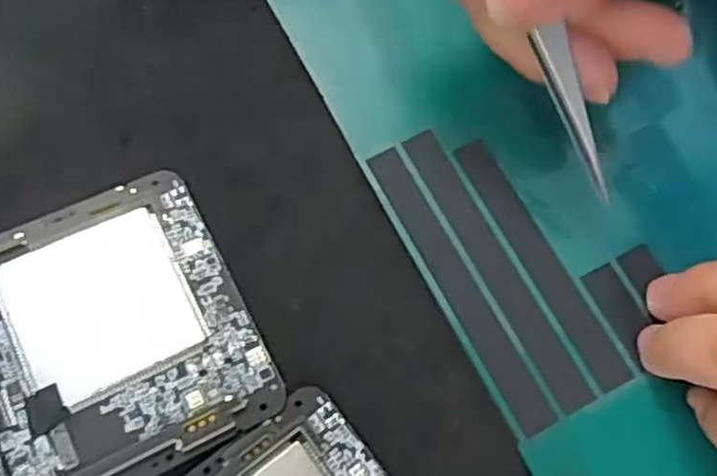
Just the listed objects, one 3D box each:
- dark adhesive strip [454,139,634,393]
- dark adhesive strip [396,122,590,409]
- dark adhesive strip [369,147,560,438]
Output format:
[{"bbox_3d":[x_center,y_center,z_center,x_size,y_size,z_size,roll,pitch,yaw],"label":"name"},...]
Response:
[{"bbox_3d":[0.053,0.005,0.202,0.010,0.004,0.080,-27,73,-7],"label":"dark adhesive strip"},{"bbox_3d":[0.039,0.006,0.201,0.010,0.004,0.089,-27,73,-7],"label":"dark adhesive strip"},{"bbox_3d":[0.027,0.013,0.199,0.011,0.004,0.089,-28,74,-7],"label":"dark adhesive strip"}]

